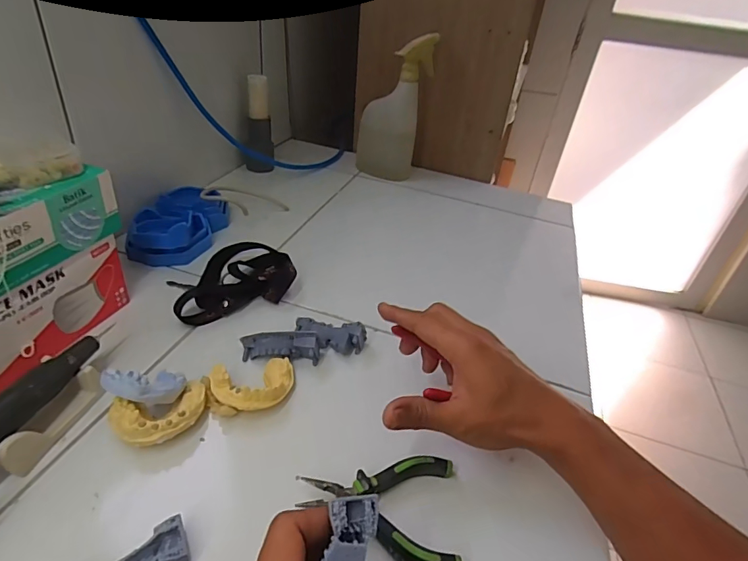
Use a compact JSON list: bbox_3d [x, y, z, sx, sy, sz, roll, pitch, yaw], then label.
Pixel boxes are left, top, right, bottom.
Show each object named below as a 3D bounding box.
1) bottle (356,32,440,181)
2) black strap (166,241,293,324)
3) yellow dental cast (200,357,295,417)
[{"bbox_3d":[0.037,-0.312,0.821,0.106,0.231,0.074,18,36,15],"label":"bottle"},{"bbox_3d":[-0.166,-0.006,0.526,0.133,0.032,0.110,-12,39,-26],"label":"black strap"},{"bbox_3d":[-0.107,0.093,0.399,0.077,0.028,0.052,-10,39,-24],"label":"yellow dental cast"}]

